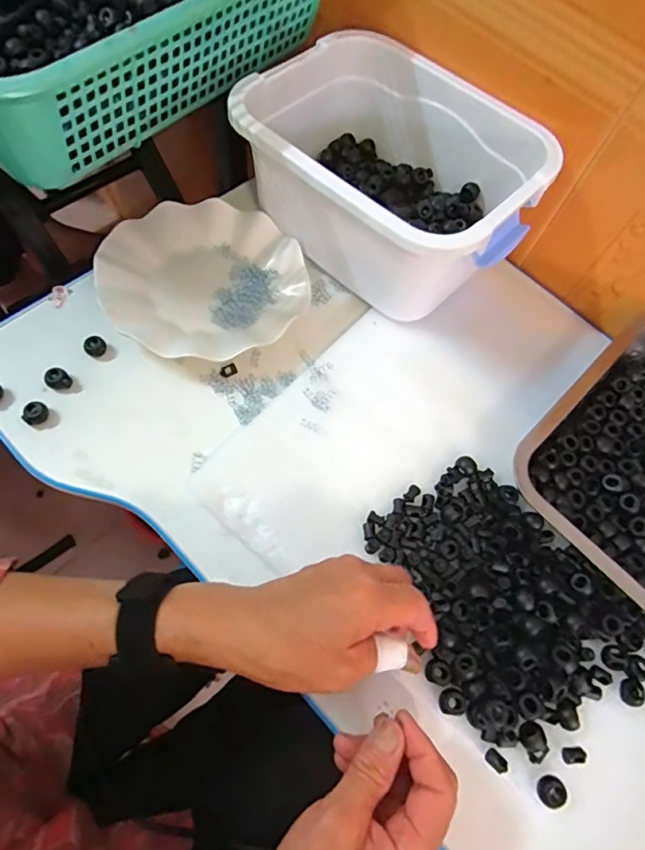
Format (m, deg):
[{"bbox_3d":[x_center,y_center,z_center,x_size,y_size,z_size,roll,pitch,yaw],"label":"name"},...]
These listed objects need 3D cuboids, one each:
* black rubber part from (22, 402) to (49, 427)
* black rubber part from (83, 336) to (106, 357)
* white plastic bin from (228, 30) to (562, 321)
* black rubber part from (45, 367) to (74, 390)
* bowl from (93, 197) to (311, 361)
[{"bbox_3d":[-0.230,-0.008,0.408,0.014,0.015,0.019,39,67,15],"label":"black rubber part"},{"bbox_3d":[-0.197,-0.067,0.441,0.017,0.014,0.015,-15,65,-11],"label":"black rubber part"},{"bbox_3d":[0.061,-0.222,0.478,0.249,0.127,0.192,40,68,11],"label":"white plastic bin"},{"bbox_3d":[-0.219,-0.037,0.423,0.018,0.015,0.016,-40,72,-21],"label":"black rubber part"},{"bbox_3d":[-0.109,-0.135,0.475,0.179,0.034,0.178,2,63,-3],"label":"bowl"}]

